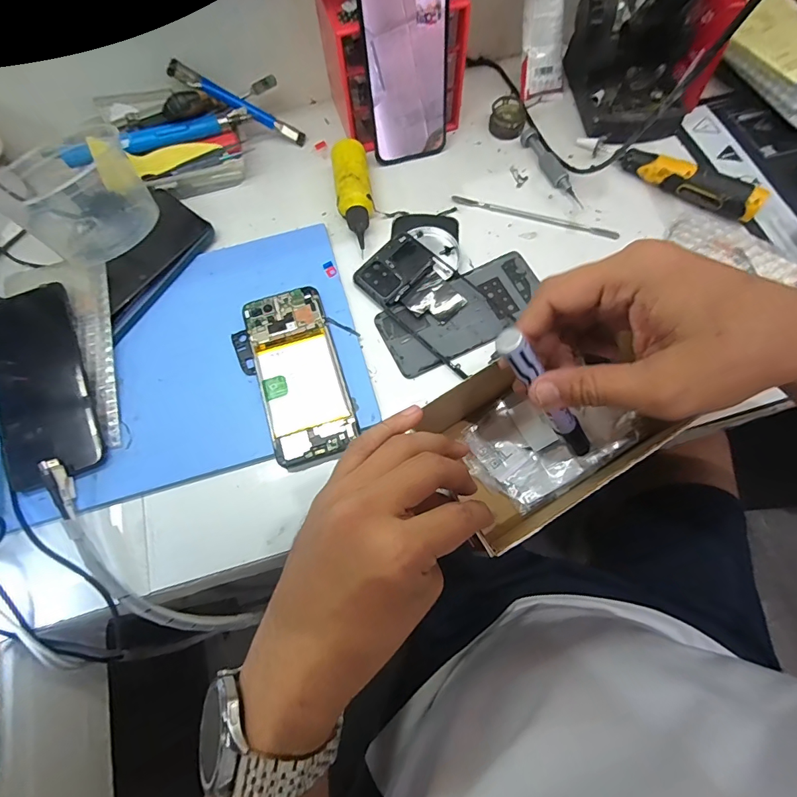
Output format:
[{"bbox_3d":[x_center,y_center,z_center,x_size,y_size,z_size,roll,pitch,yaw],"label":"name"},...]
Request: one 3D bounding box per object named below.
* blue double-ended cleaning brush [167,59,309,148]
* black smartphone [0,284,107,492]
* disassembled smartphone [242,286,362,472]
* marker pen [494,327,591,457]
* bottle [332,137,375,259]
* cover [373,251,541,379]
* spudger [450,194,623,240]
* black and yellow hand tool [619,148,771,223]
[{"bbox_3d":[-0.166,-0.309,0.453,0.139,0.009,0.015,18,66,-25],"label":"blue double-ended cleaning brush"},{"bbox_3d":[-0.303,-0.013,0.364,0.078,0.013,0.172,-19,80,-2],"label":"black smartphone"},{"bbox_3d":[-0.085,-0.021,0.371,0.069,0.014,0.159,-17,70,-4],"label":"disassembled smartphone"},{"bbox_3d":[0.094,0.004,0.266,0.016,0.137,0.014,4,63,41],"label":"marker pen"},{"bbox_3d":[-0.044,-0.203,0.431,0.033,0.034,0.123,-9,70,-1],"label":"bottle"},{"bbox_3d":[0.061,-0.082,0.396,0.155,0.008,0.071,-28,71,-8],"label":"cover"},{"bbox_3d":[0.137,-0.184,0.433,0.167,0.004,0.011,15,69,8],"label":"spudger"},{"bbox_3d":[0.286,-0.214,0.424,0.132,0.027,0.022,33,75,13],"label":"black and yellow hand tool"}]

